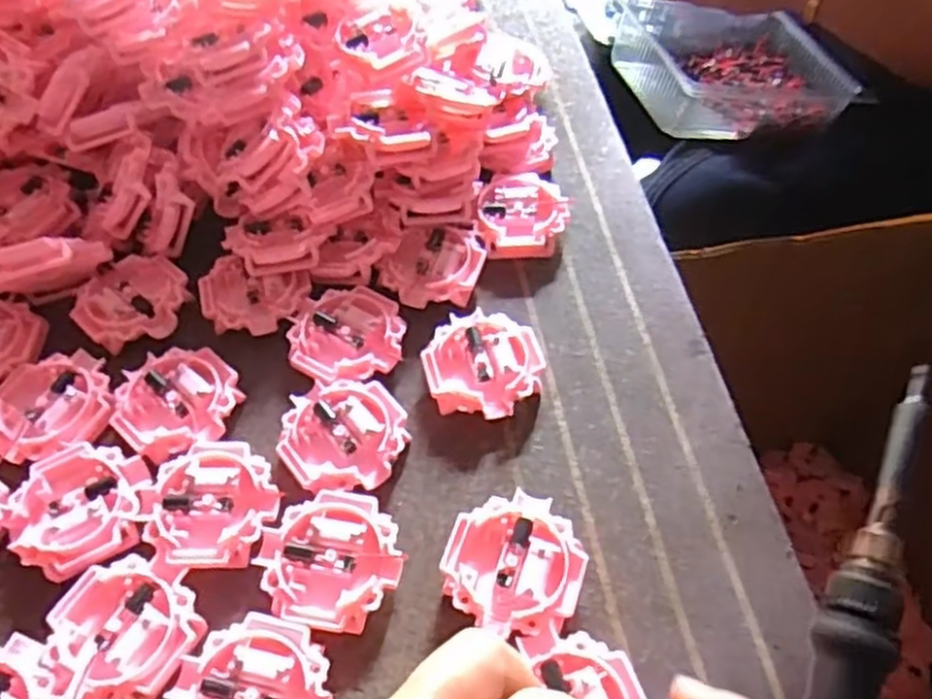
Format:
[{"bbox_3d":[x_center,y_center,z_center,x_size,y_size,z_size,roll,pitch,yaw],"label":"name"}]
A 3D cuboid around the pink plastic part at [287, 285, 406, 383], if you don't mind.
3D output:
[{"bbox_3d":[-0.056,-0.008,0.356,0.051,0.009,0.050,-1,55,2],"label":"pink plastic part"}]

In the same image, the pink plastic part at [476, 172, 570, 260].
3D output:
[{"bbox_3d":[0.030,-0.071,0.405,0.047,0.016,0.049,-4,55,0],"label":"pink plastic part"}]

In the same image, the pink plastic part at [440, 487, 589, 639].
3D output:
[{"bbox_3d":[0.019,0.083,0.296,0.052,0.015,0.052,-1,55,2],"label":"pink plastic part"}]

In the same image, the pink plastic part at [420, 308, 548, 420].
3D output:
[{"bbox_3d":[0.008,0.008,0.349,0.052,0.015,0.054,-1,55,2],"label":"pink plastic part"}]

